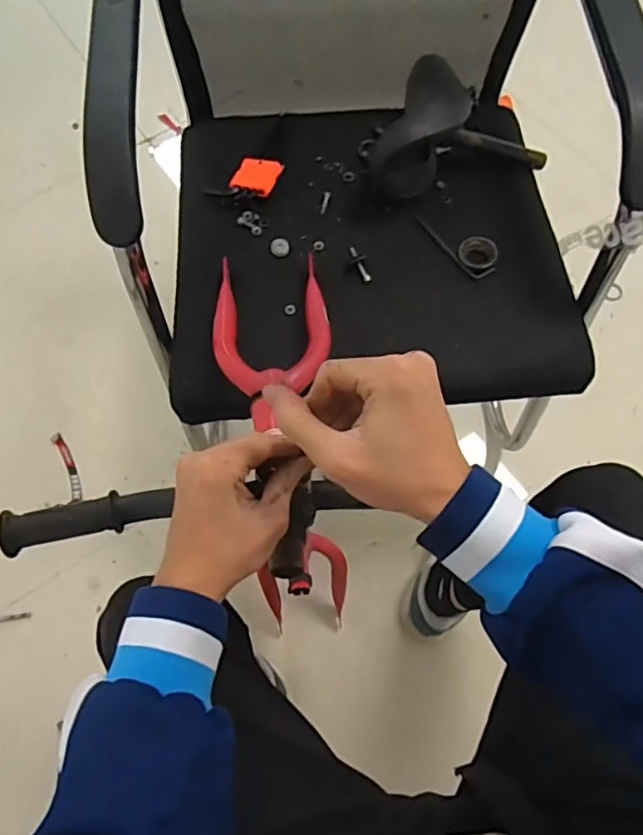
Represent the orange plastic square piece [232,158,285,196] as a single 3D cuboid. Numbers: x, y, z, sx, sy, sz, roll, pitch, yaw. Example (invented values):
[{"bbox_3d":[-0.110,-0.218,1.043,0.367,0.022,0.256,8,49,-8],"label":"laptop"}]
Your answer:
[{"bbox_3d":[-0.080,-0.303,0.724,0.051,0.008,0.054,20,70,8],"label":"orange plastic square piece"}]

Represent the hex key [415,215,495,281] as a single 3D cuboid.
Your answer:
[{"bbox_3d":[0.156,-0.206,0.708,0.121,0.012,0.027,43,77,15],"label":"hex key"}]

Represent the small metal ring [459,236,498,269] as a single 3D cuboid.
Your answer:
[{"bbox_3d":[0.187,-0.197,0.692,0.040,0.014,0.043,0,69,0],"label":"small metal ring"}]

